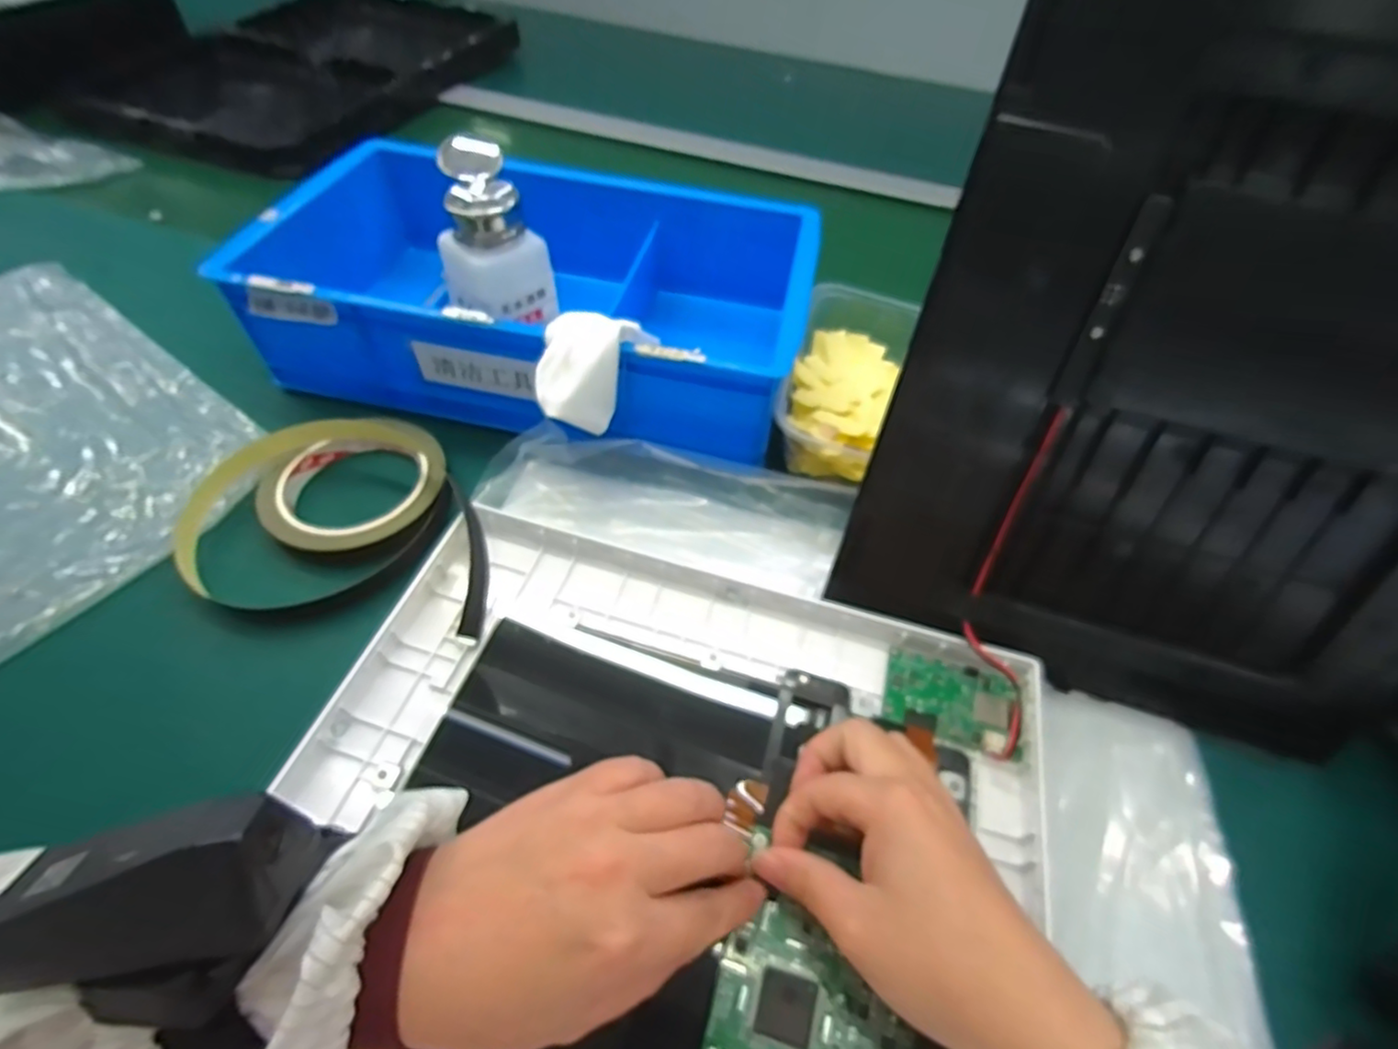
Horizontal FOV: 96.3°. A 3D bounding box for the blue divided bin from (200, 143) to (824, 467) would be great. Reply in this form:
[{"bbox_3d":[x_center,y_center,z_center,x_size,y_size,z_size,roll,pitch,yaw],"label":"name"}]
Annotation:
[{"bbox_3d":[-0.101,-0.164,0.434,0.346,0.078,0.219,11,52,5],"label":"blue divided bin"}]

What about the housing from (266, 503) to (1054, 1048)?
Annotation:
[{"bbox_3d":[-0.018,0.135,0.250,0.302,0.025,0.267,15,52,8],"label":"housing"}]

